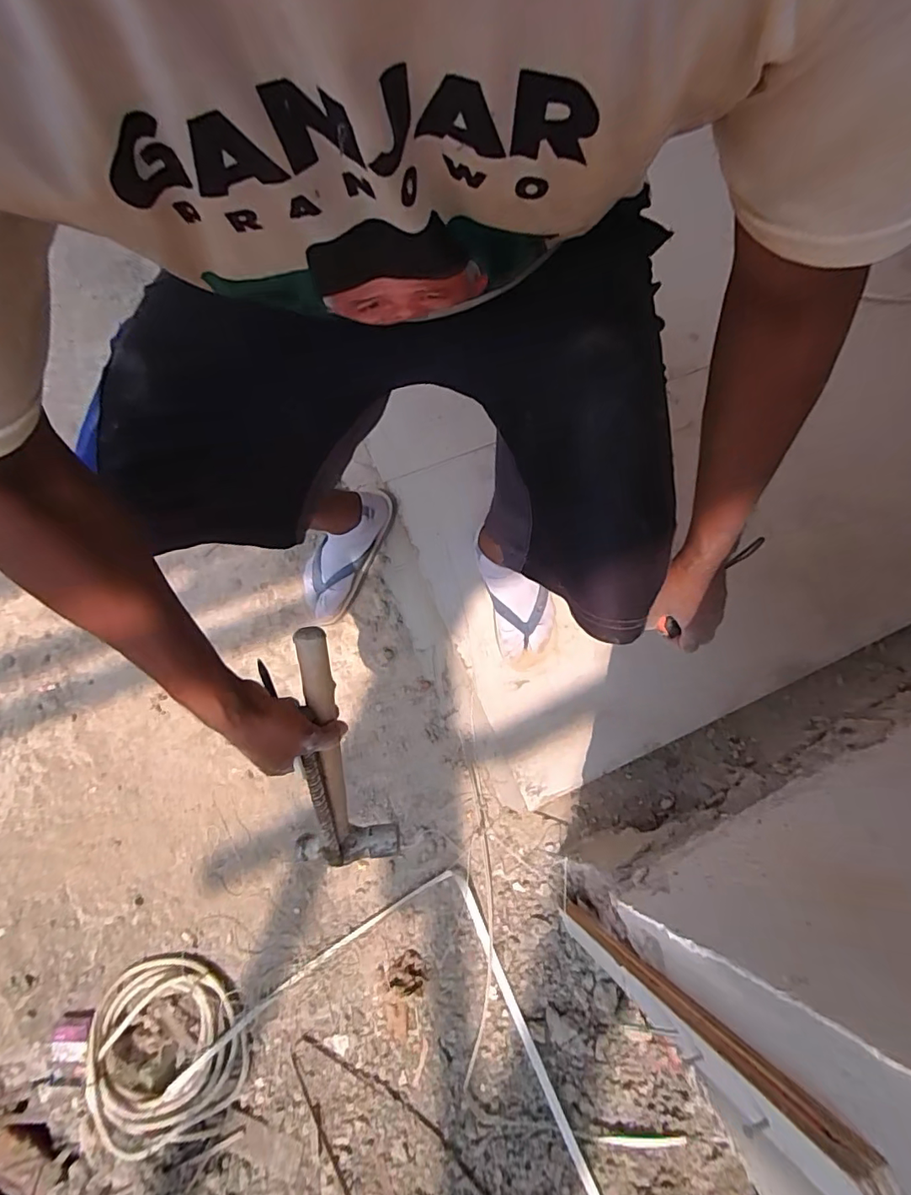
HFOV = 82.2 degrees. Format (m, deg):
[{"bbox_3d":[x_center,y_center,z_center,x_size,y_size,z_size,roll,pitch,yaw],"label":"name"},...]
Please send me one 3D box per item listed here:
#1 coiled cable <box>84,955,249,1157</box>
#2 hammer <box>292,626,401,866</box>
[{"bbox_3d":[-0.409,0.635,0.737,0.207,0.031,0.215,-18,71,-8],"label":"coiled cable"},{"bbox_3d":[-0.133,0.166,0.543,0.111,0.296,0.030,-7,26,-4],"label":"hammer"}]

